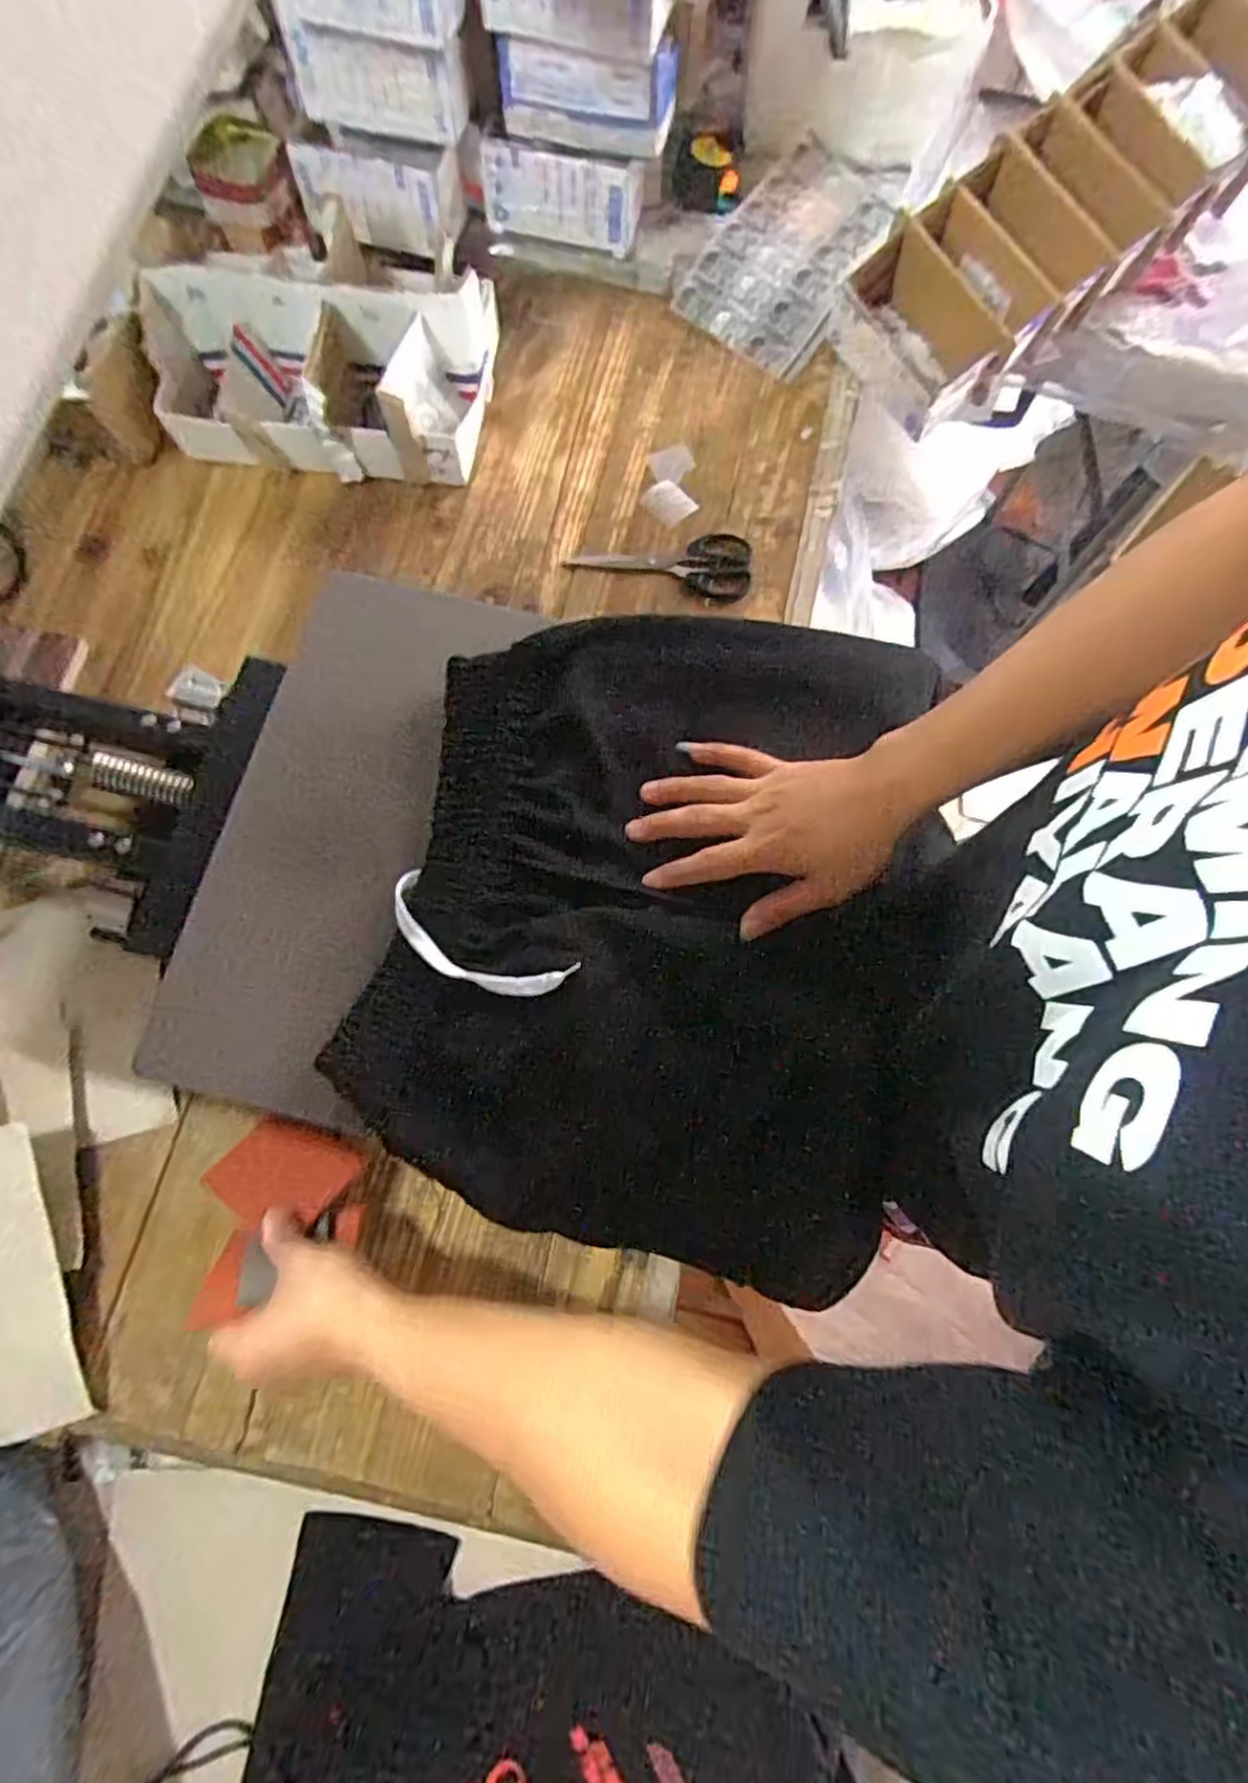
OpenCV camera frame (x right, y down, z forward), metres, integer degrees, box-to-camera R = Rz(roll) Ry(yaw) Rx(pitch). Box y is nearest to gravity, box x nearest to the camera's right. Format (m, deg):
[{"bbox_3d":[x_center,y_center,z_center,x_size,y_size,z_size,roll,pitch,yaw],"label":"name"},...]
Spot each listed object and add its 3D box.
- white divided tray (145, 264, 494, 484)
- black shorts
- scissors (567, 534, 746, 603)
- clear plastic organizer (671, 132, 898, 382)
[{"bbox_3d":[-0.292,-0.501,0.664,0.308,0.111,0.159,3,75,0],"label":"white divided tray"},{"bbox_3d":[0.027,-0.002,0.462,0.340,0.055,0.439,15,75,3],"label":"black shorts"},{"bbox_3d":[0.035,-0.319,0.675,0.174,0.008,0.073,0,75,-1],"label":"scissors"},{"bbox_3d":[0.182,-0.696,0.754,0.156,0.022,0.247,34,86,3],"label":"clear plastic organizer"}]

